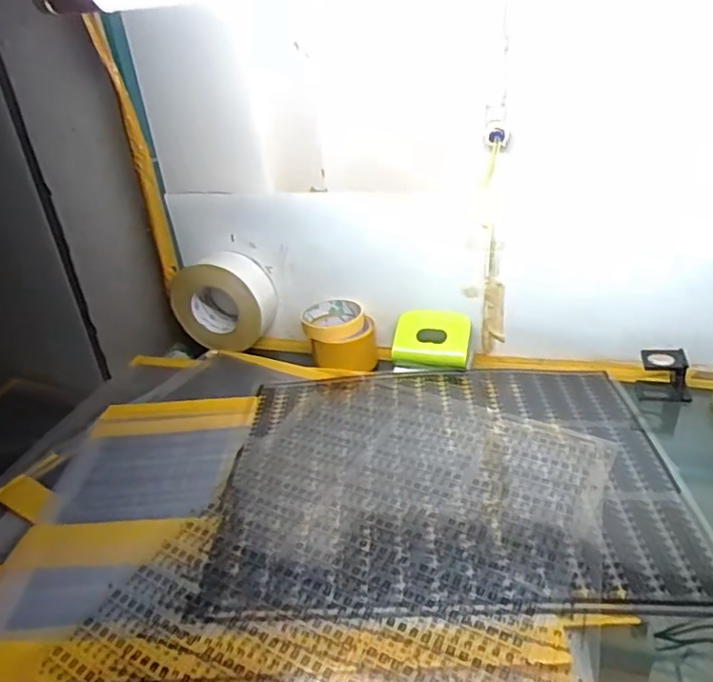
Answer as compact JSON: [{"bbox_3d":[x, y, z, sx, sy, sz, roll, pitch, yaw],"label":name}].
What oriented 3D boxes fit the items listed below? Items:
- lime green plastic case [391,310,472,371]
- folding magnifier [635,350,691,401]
[{"bbox_3d":[0.099,0.001,0.775,0.101,0.064,0.048,7,31,23],"label":"lime green plastic case"},{"bbox_3d":[0.360,0.037,0.696,0.053,0.046,0.039,4,29,18],"label":"folding magnifier"}]

